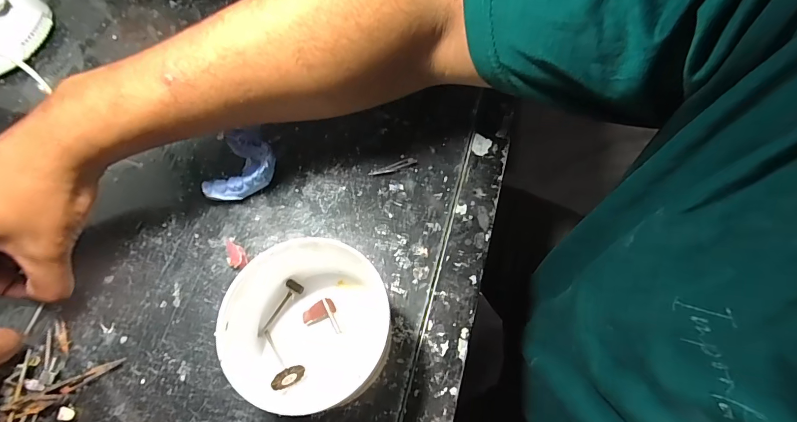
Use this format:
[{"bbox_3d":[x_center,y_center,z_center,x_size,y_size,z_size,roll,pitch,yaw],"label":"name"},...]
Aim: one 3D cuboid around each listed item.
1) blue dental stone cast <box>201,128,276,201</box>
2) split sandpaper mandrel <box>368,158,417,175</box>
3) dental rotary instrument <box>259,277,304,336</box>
[{"bbox_3d":[-0.122,-0.035,0.303,0.049,0.027,0.059,8,64,5],"label":"blue dental stone cast"},{"bbox_3d":[-0.005,-0.036,0.316,0.041,0.004,0.006,-21,65,-10],"label":"split sandpaper mandrel"},{"bbox_3d":[-0.081,0.067,0.259,0.012,0.008,0.041,30,82,14],"label":"dental rotary instrument"}]

